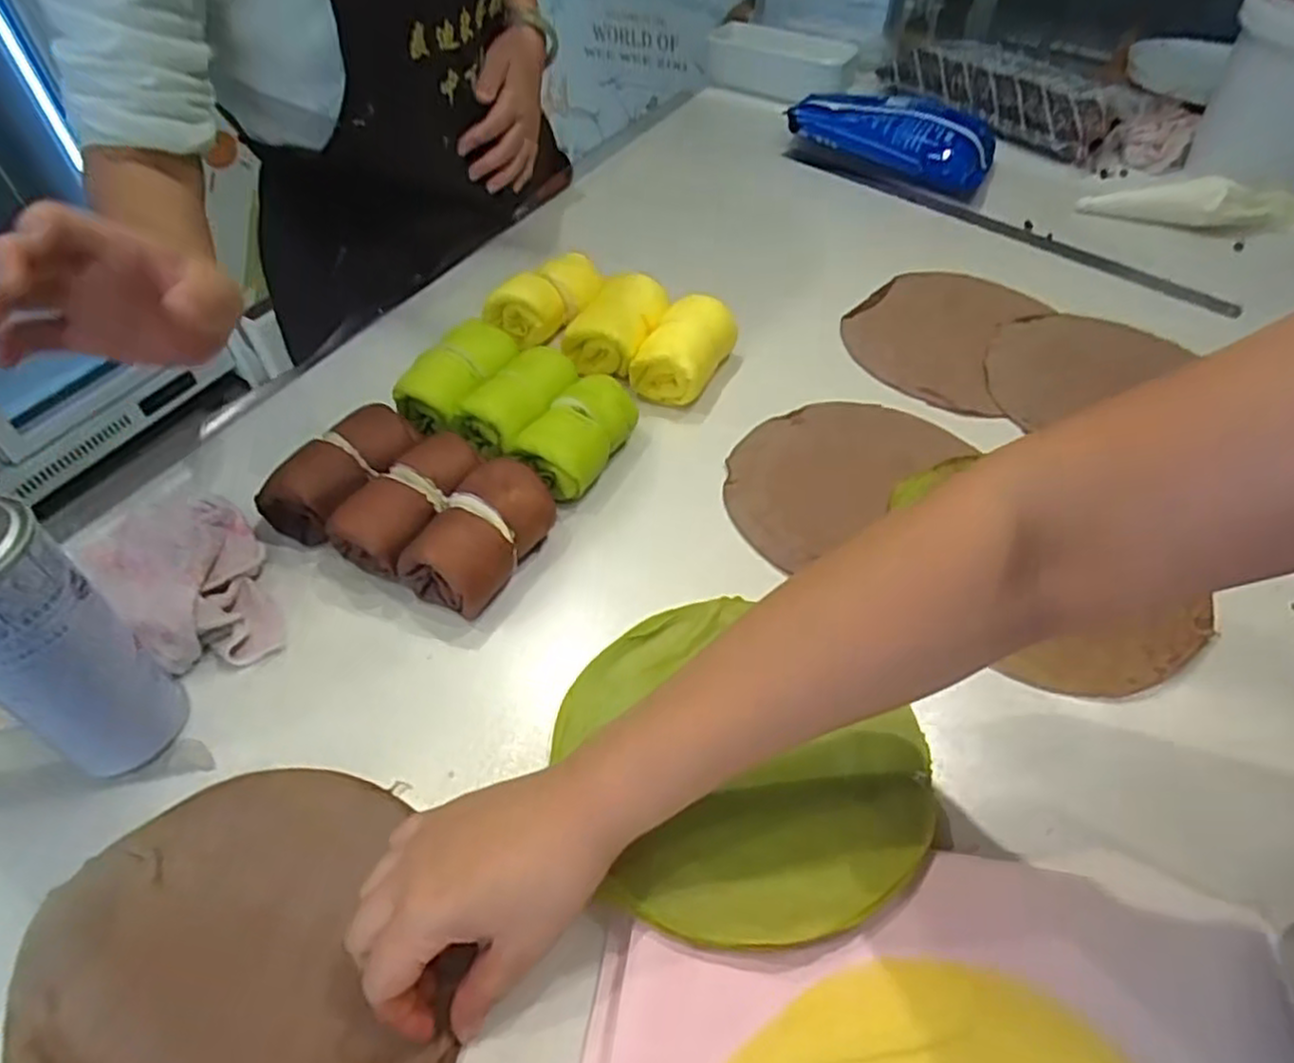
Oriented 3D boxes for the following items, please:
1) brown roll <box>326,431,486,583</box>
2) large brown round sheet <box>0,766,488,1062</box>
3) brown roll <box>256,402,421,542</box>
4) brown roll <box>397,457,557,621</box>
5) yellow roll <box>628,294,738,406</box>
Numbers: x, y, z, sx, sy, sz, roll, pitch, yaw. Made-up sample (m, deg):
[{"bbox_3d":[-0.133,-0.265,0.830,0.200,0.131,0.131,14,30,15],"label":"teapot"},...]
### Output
[{"bbox_3d":[-0.161,-0.023,0.530,0.062,0.046,0.112,27,54,20],"label":"brown roll"},{"bbox_3d":[-0.201,0.212,0.368,0.183,0.018,0.188,-25,55,-20],"label":"large brown round sheet"},{"bbox_3d":[-0.217,-0.042,0.549,0.060,0.054,0.111,28,55,21],"label":"brown roll"},{"bbox_3d":[-0.108,-0.001,0.512,0.055,0.049,0.110,28,55,21],"label":"brown roll"},{"bbox_3d":[0.035,-0.154,0.641,0.062,0.048,0.098,22,53,17],"label":"yellow roll"}]

